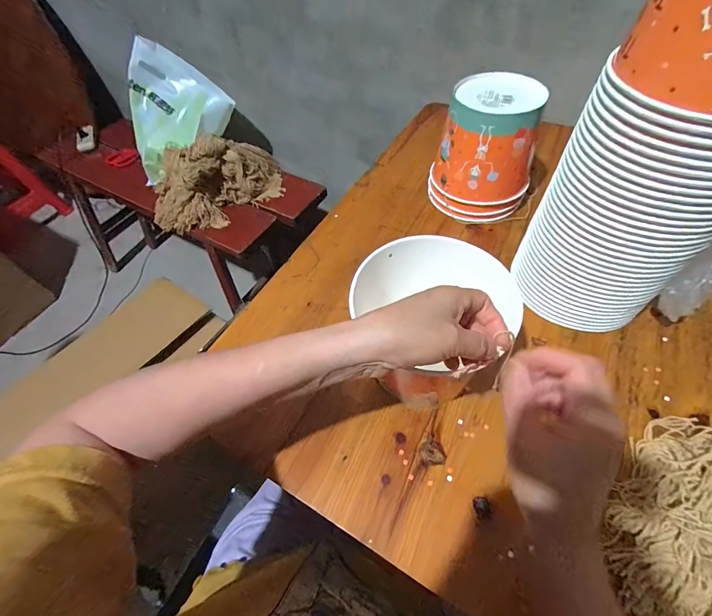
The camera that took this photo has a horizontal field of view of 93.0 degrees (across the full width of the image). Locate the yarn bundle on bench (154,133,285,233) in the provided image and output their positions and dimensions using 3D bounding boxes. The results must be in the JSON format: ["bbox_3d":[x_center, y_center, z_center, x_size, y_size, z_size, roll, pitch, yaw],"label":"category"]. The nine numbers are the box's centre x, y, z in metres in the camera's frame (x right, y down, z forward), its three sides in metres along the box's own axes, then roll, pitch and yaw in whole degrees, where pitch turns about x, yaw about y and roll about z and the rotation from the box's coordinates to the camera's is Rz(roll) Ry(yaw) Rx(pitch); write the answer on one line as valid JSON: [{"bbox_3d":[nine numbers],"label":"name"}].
[{"bbox_3d":[-0.382,-0.347,0.920,0.374,0.172,0.143,-28,58,-15],"label":"yarn bundle on bench"}]

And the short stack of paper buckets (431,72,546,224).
[{"bbox_3d":[0.206,-0.244,0.540,0.129,0.179,0.139,-28,58,-15],"label":"short stack of paper buckets"}]

